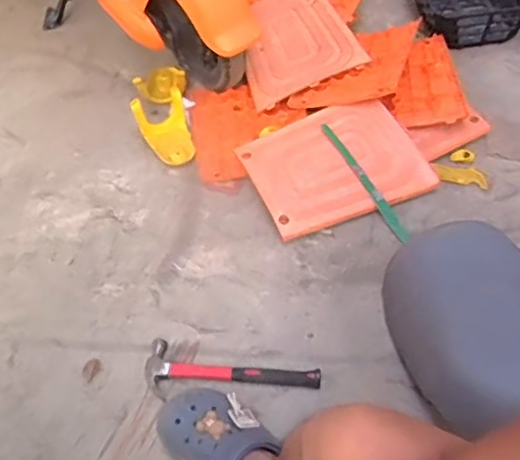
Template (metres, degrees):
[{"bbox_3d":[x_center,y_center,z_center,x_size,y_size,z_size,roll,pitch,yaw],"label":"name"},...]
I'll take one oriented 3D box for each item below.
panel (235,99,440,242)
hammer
[{"bbox_3d":[0.147,-0.131,1.155,0.321,0.026,0.246,-24,65,-10],"label":"panel"},{"bbox_3d":[-0.045,0.226,0.930,0.273,0.022,0.087,4,52,7],"label":"hammer"}]

